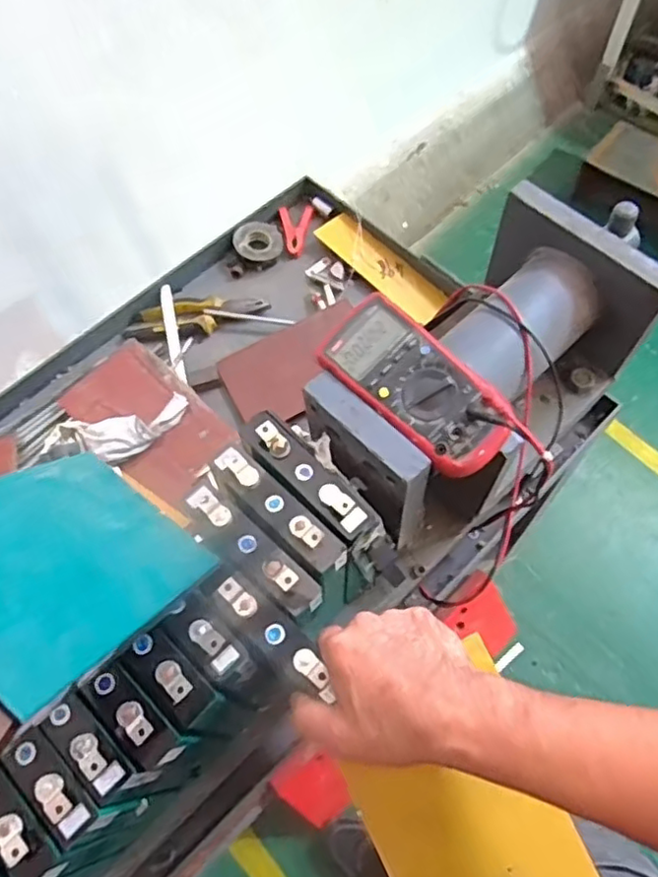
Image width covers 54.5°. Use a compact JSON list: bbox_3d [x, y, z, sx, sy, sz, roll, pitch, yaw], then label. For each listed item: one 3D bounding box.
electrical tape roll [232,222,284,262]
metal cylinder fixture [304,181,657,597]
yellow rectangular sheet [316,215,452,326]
[{"bbox_3d":[-0.109,-0.305,0.997,0.074,0.023,0.073,-12,64,-3],"label":"electrical tape roll"},{"bbox_3d":[0.188,-0.052,0.717,0.207,0.292,0.412,38,72,19],"label":"metal cylinder fixture"},{"bbox_3d":[0.081,-0.262,0.976,0.224,0.010,0.065,43,78,10],"label":"yellow rectangular sheet"}]

